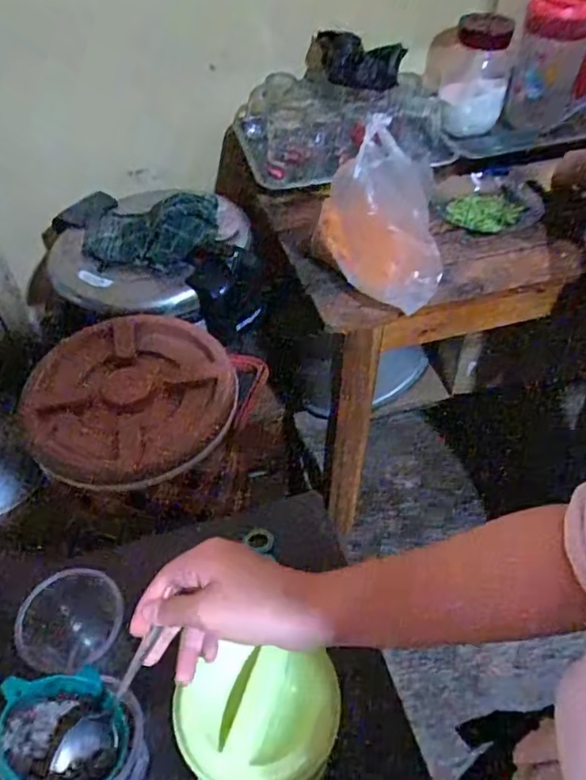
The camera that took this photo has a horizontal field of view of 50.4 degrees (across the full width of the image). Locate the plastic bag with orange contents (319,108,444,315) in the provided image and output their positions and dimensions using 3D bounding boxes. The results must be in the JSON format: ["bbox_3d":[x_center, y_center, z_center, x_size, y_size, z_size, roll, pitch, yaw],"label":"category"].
[{"bbox_3d":[0.130,-0.242,0.865,0.147,0.221,0.134,-4,49,-4],"label":"plastic bag with orange contents"}]

